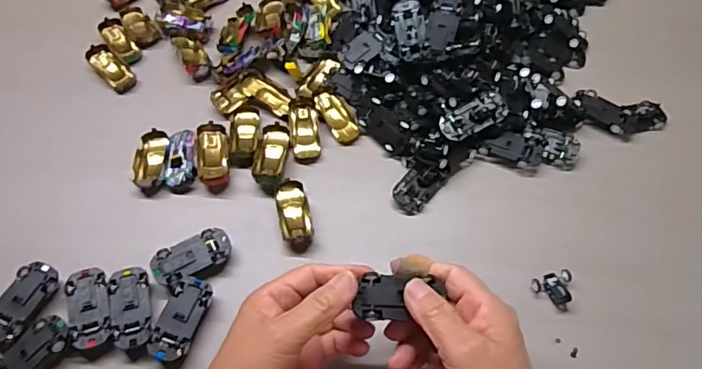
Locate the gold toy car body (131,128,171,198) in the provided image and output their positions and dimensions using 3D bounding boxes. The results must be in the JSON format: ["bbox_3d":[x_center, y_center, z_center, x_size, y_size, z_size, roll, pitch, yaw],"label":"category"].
[{"bbox_3d":[-0.191,-0.023,0.502,0.033,0.020,0.069,-7,57,-4],"label":"gold toy car body"}]

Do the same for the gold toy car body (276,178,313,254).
[{"bbox_3d":[-0.051,0.028,0.466,0.027,0.018,0.066,-11,57,-7],"label":"gold toy car body"}]

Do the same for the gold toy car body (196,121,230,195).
[{"bbox_3d":[-0.131,-0.026,0.496,0.031,0.027,0.068,-13,58,-8],"label":"gold toy car body"}]

